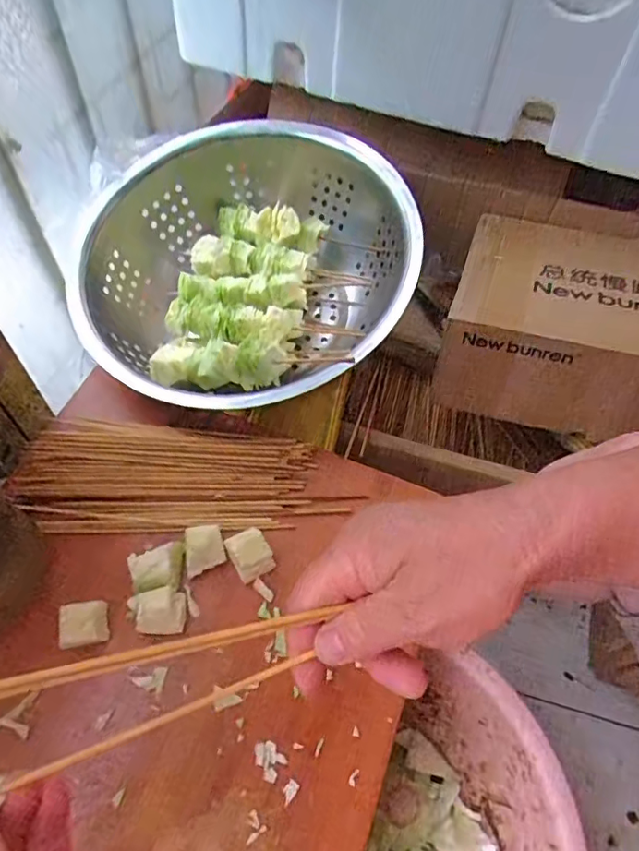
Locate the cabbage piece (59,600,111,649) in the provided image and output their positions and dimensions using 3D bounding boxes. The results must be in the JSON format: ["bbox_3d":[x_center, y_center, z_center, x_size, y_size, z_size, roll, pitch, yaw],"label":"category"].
[{"bbox_3d":[-0.181,0.152,0.417,0.032,0.022,0.034,-9,57,-9],"label":"cabbage piece"}]

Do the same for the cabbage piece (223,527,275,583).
[{"bbox_3d":[-0.058,0.106,0.453,0.031,0.031,0.035,-28,62,-20],"label":"cabbage piece"}]

